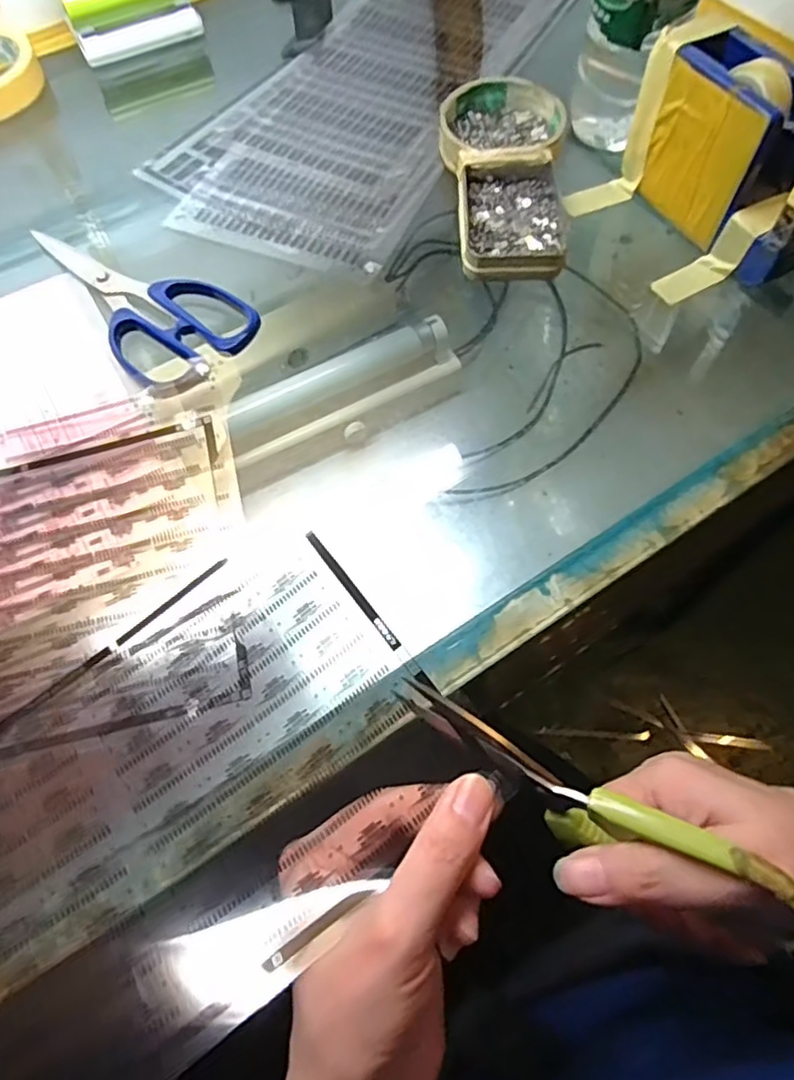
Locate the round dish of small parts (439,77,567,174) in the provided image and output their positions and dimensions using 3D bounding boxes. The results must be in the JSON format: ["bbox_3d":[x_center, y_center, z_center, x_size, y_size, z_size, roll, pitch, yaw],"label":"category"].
[{"bbox_3d":[0.071,-0.279,0.429,0.081,0.024,0.080,-1,64,2],"label":"round dish of small parts"}]

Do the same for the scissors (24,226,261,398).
[{"bbox_3d":[-0.157,-0.151,0.378,0.077,0.013,0.178,-41,69,-16],"label":"scissors"}]

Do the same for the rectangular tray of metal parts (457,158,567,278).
[{"bbox_3d":[0.071,-0.200,0.394,0.064,0.018,0.092,0,64,3],"label":"rectangular tray of metal parts"}]

